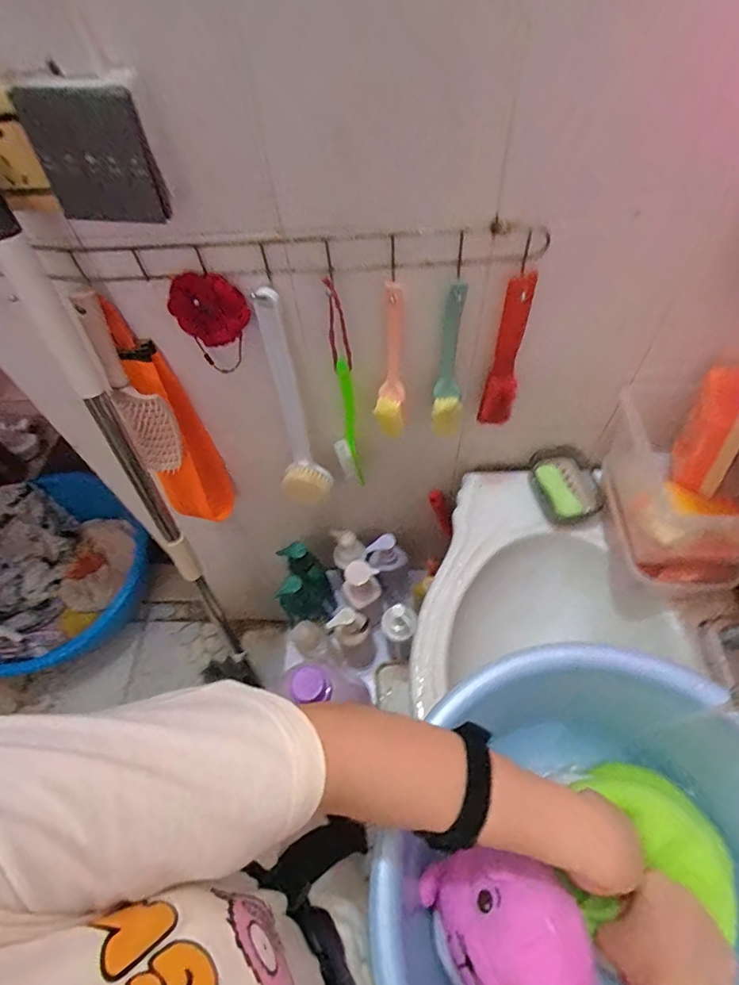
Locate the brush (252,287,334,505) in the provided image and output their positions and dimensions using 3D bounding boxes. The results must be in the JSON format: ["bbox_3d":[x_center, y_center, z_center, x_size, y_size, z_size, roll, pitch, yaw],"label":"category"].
[{"bbox_3d":[-0.111,-0.095,0.687,0.075,0.382,0.067,-20,59,-10],"label":"brush"}]

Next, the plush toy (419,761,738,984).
[{"bbox_3d":[0.180,0.329,0.414,0.250,0.112,0.121,-14,57,-23],"label":"plush toy"}]

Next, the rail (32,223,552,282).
[{"bbox_3d":[-0.105,-0.243,0.507,0.559,0.044,0.036,-3,58,1],"label":"rail"}]

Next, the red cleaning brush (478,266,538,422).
[{"bbox_3d":[0.166,-0.157,0.587,0.038,0.209,0.038,18,61,14],"label":"red cleaning brush"}]

